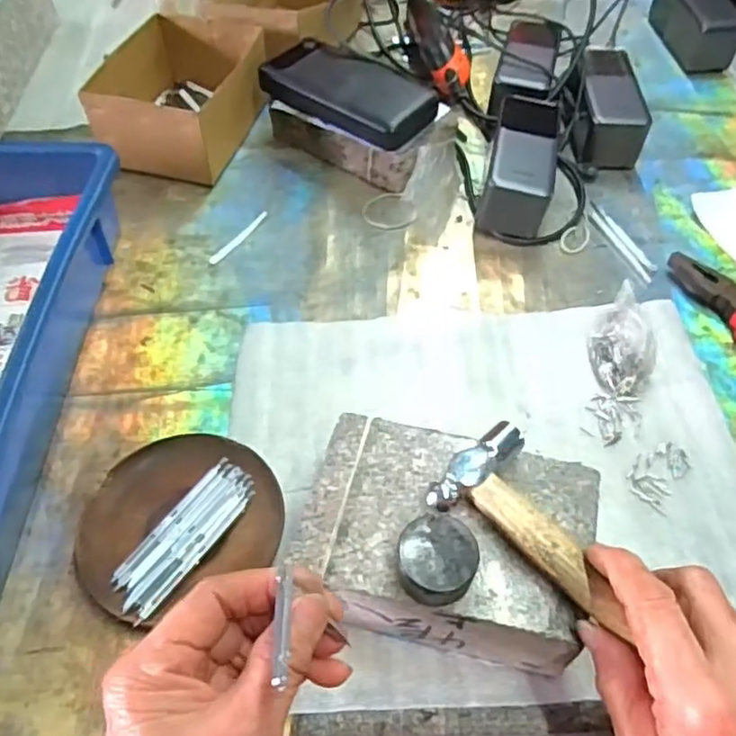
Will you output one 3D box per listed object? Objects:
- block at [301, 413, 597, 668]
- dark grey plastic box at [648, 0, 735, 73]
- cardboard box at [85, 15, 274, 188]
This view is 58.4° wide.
[{"bbox_3d":[0.041,0.095,0.360,0.147,0.057,0.105,13,53,7],"label":"block"},{"bbox_3d":[0.377,-0.399,0.759,0.059,0.057,0.144,-2,52,-4],"label":"dark grey plastic box"},{"bbox_3d":[-0.167,-0.256,0.612,0.121,0.070,0.177,15,53,8],"label":"cardboard box"}]

